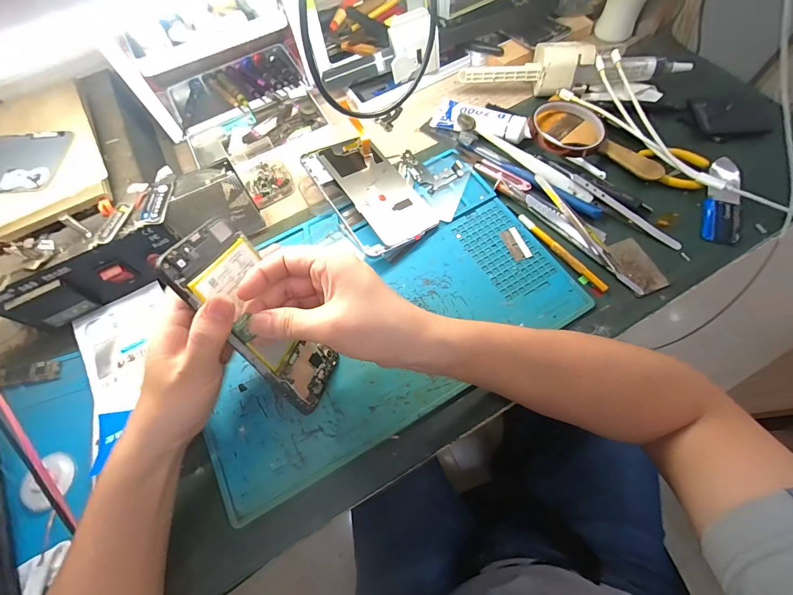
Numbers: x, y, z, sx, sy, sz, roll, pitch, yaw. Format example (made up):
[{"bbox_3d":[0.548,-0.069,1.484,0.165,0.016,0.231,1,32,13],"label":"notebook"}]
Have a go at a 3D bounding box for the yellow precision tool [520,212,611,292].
[{"bbox_3d":[0.171,-0.049,0.366,0.008,0.006,0.115,-35,68,-11],"label":"yellow precision tool"}]

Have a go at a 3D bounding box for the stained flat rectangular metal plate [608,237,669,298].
[{"bbox_3d":[0.245,-0.033,0.360,0.040,0.005,0.064,-15,62,-2],"label":"stained flat rectangular metal plate"}]

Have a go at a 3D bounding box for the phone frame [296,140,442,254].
[{"bbox_3d":[-0.031,-0.122,0.400,0.095,0.008,0.157,-28,70,-18],"label":"phone frame"}]

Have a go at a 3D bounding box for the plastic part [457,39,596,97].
[{"bbox_3d":[0.164,-0.300,0.448,0.156,0.043,0.054,11,68,9],"label":"plastic part"}]

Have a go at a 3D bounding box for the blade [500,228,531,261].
[{"bbox_3d":[0.128,-0.058,0.378,0.019,0.004,0.040,-21,64,2],"label":"blade"}]

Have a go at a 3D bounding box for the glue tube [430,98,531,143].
[{"bbox_3d":[0.107,-0.222,0.441,0.121,0.033,0.044,24,70,14],"label":"glue tube"}]

